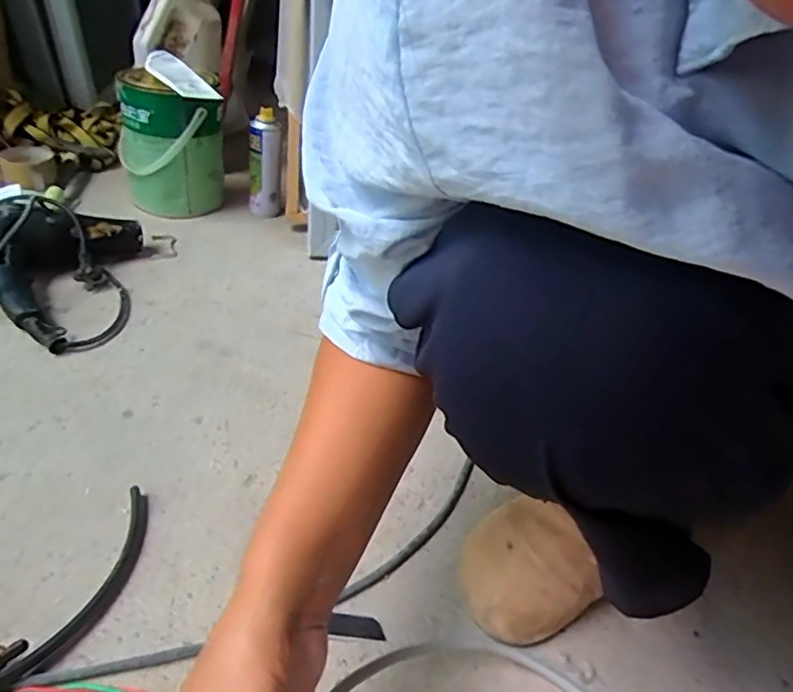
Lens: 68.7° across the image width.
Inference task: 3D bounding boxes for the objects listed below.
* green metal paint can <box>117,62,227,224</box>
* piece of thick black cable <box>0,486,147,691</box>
[{"bbox_3d":[-0.361,-0.318,0.937,0.154,0.200,0.143,-6,37,-19],"label":"green metal paint can"},{"bbox_3d":[-0.223,0.174,0.429,0.035,0.012,0.165,11,35,5],"label":"piece of thick black cable"}]

